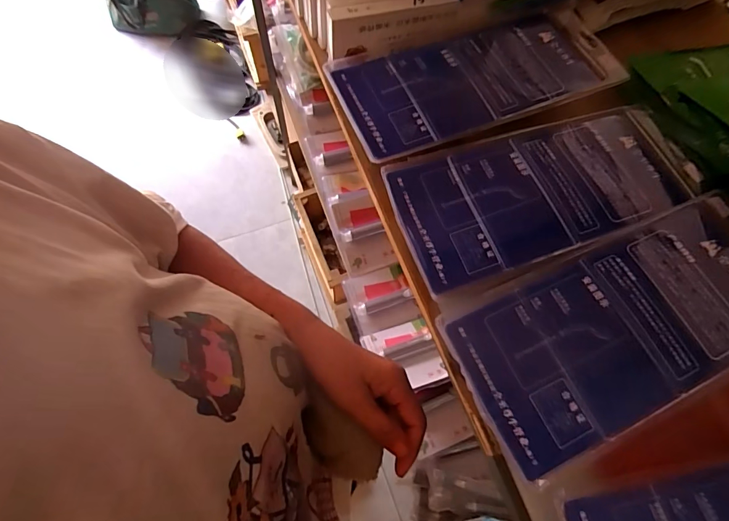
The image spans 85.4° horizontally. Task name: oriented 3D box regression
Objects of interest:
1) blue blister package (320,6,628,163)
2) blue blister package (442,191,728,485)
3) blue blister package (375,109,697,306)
[{"bbox_3d":[0.137,-0.208,0.451,0.333,0.033,0.145,-21,70,-10],"label":"blue blister package"},{"bbox_3d":[0.229,0.048,0.333,0.305,0.012,0.130,-22,70,-10],"label":"blue blister package"},{"bbox_3d":[0.183,-0.071,0.385,0.304,0.015,0.135,-18,69,-8],"label":"blue blister package"}]

